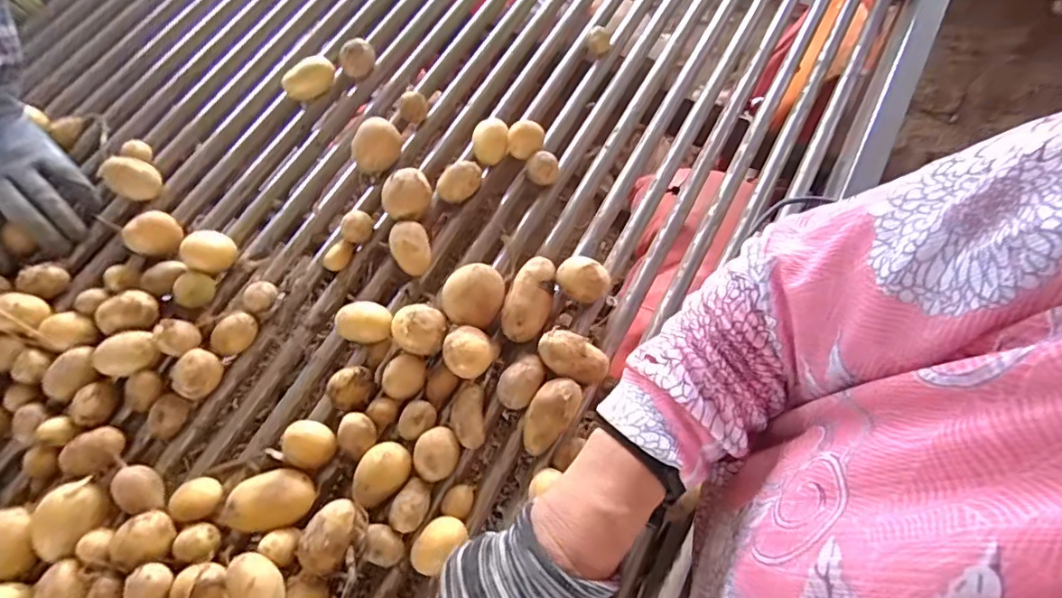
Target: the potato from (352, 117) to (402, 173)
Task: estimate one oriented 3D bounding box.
[{"bbox_3d":[-0.153,-0.151,0.544,0.047,0.034,0.040,-14,66,-8],"label":"potato"}]

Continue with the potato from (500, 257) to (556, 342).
[{"bbox_3d":[0.000,0.001,0.472,0.036,0.025,0.073,20,66,8],"label":"potato"}]

